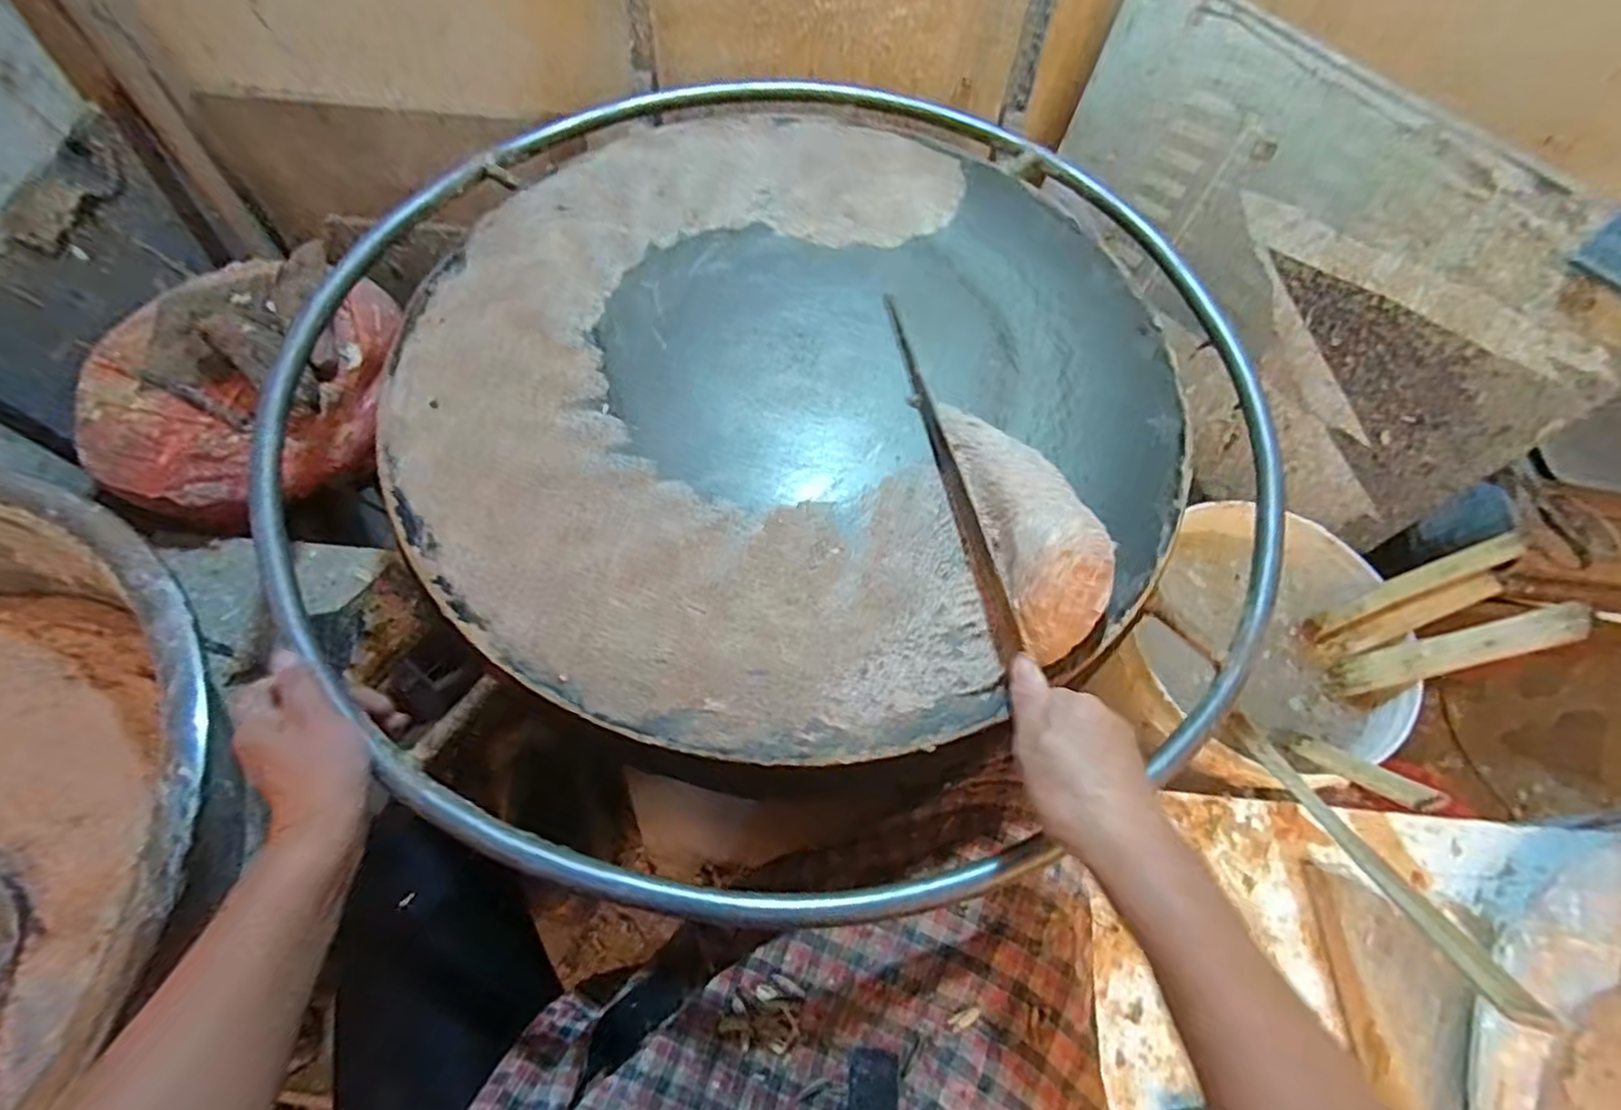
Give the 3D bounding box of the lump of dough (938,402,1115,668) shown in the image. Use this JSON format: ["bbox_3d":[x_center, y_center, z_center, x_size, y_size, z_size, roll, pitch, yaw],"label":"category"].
[{"bbox_3d":[0.150,-0.029,0.472,0.069,0.069,0.190,-7,65,-6],"label":"lump of dough"}]

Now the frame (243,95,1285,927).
[{"bbox_3d":[-0.011,-0.121,0.570,0.785,0.055,0.754,21,65,7],"label":"frame"}]

